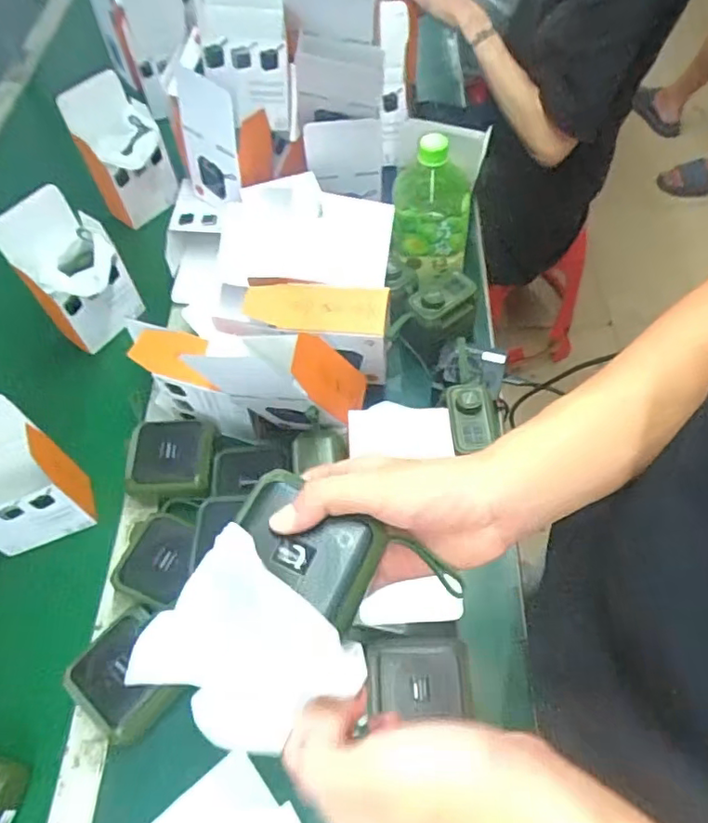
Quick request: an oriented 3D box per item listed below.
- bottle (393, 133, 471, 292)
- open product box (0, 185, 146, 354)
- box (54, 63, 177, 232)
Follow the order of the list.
[{"bbox_3d":[0.091,-0.242,0.681,0.084,0.161,0.087,-3,59,3],"label":"bottle"},{"bbox_3d":[-0.342,-0.169,0.722,0.109,0.167,0.098,-36,64,-16],"label":"open product box"},{"bbox_3d":[-0.332,-0.372,0.848,0.101,0.195,0.084,-36,64,-16],"label":"box"}]

